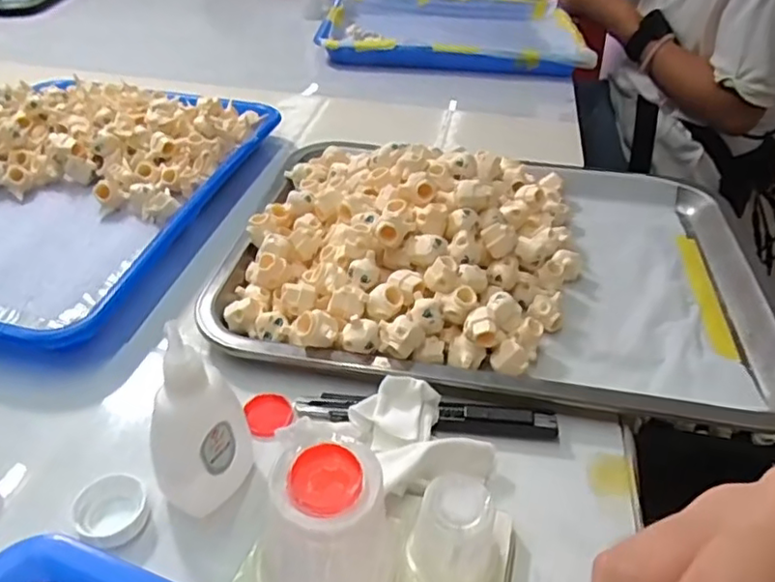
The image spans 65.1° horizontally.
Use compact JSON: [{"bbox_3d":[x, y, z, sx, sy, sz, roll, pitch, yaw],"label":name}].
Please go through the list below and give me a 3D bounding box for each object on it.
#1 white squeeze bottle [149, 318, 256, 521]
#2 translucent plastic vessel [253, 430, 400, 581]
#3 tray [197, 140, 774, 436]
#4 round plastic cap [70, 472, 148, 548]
[{"bbox_3d":[-0.079,0.057,0.256,0.029,0.089,0.034,12,41,8],"label":"white squeeze bottle"},{"bbox_3d":[-0.022,0.087,0.222,0.048,0.050,0.046,3,40,-2],"label":"translucent plastic vessel"},{"bbox_3d":[0.075,-0.037,0.408,0.351,0.051,0.257,8,40,4],"label":"tray"},{"bbox_3d":[-0.121,0.097,0.269,0.032,0.009,0.030,3,40,-2],"label":"round plastic cap"}]

